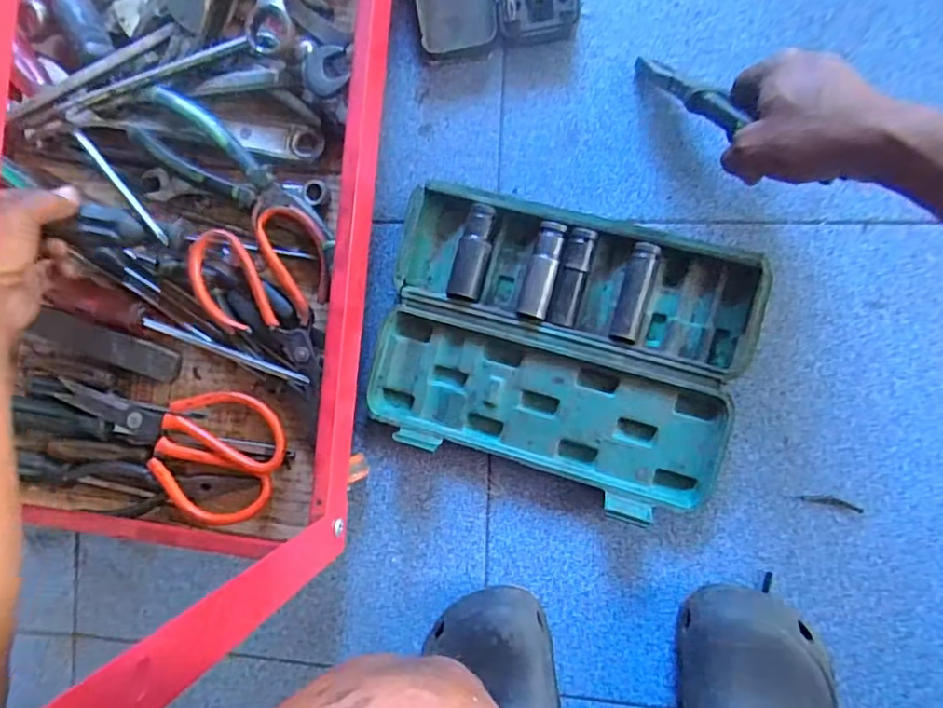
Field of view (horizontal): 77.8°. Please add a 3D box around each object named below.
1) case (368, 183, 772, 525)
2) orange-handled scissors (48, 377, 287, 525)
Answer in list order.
[{"bbox_3d":[0.069,-0.007,0.481,0.284,0.033,0.214,17,93,9],"label":"case"},{"bbox_3d":[-0.241,0.072,0.457,0.191,0.019,0.094,8,91,9],"label":"orange-handled scissors"}]

